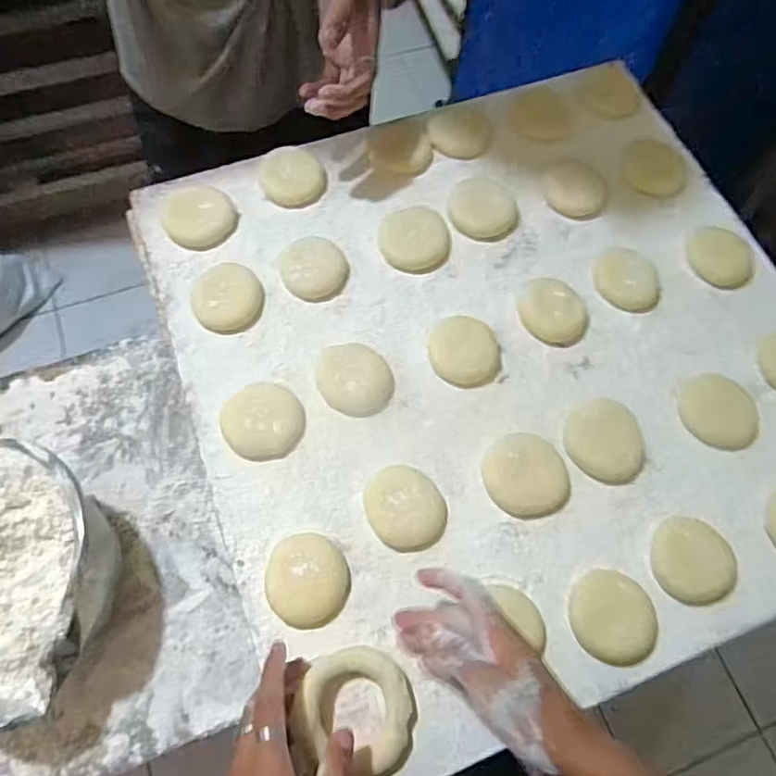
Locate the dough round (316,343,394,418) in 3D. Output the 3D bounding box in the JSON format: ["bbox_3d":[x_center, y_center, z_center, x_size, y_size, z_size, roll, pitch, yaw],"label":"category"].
[{"bbox_3d":[-0.028,-0.006,0.495,0.064,0.019,0.062,1,69,-2],"label":"dough round"}]

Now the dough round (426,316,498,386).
[{"bbox_3d":[0.069,-0.032,0.506,0.059,0.024,0.059,1,69,-2],"label":"dough round"}]

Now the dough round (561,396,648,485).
[{"bbox_3d":[0.185,0.044,0.477,0.064,0.017,0.071,-42,76,-17],"label":"dough round"}]

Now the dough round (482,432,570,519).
[{"bbox_3d":[0.113,0.071,0.461,0.064,0.015,0.066,1,69,-2],"label":"dough round"}]

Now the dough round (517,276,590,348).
[{"bbox_3d":[0.154,-0.073,0.523,0.064,0.015,0.062,1,69,-2],"label":"dough round"}]

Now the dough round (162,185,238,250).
[{"bbox_3d":[-0.185,-0.168,0.557,0.065,0.018,0.063,1,69,-2],"label":"dough round"}]

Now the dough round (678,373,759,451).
[{"bbox_3d":[0.289,0.020,0.495,0.059,0.010,0.068,-9,69,-6],"label":"dough round"}]

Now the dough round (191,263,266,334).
[{"bbox_3d":[-0.147,-0.083,0.522,0.062,0.019,0.063,1,69,-2],"label":"dough round"}]

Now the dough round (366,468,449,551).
[{"bbox_3d":[0.014,0.096,0.455,0.058,0.016,0.068,-30,73,-13],"label":"dough round"}]

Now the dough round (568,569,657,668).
[{"bbox_3d":[0.171,0.174,0.428,0.065,0.018,0.061,1,69,-2],"label":"dough round"}]

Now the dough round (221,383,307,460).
[{"bbox_3d":[-0.105,0.028,0.478,0.066,0.016,0.062,1,69,-2],"label":"dough round"}]

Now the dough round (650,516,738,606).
[{"bbox_3d":[0.239,0.134,0.442,0.063,0.014,0.063,1,69,-2],"label":"dough round"}]

